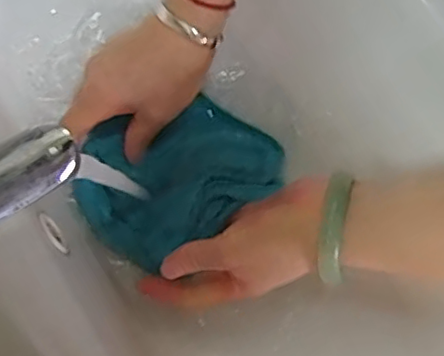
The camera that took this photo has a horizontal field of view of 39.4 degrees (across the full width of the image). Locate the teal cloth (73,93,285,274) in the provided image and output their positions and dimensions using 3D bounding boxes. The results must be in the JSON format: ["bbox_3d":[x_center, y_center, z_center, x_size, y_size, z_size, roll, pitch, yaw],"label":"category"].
[{"bbox_3d":[-0.036,-0.006,0.462,0.144,0.030,0.105,-35,82,-7],"label":"teal cloth"}]

